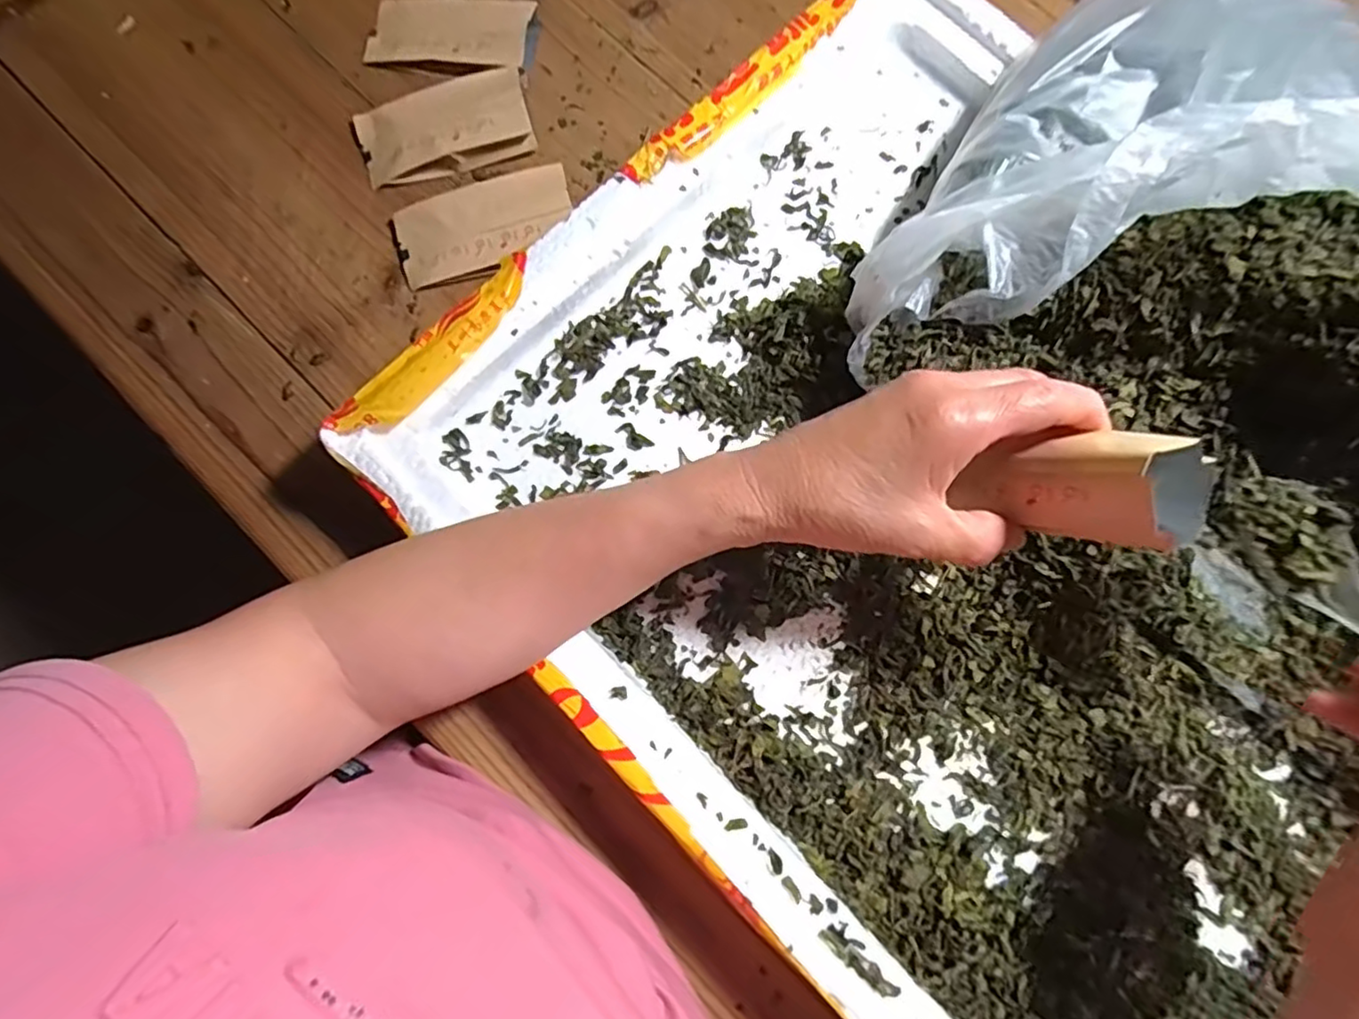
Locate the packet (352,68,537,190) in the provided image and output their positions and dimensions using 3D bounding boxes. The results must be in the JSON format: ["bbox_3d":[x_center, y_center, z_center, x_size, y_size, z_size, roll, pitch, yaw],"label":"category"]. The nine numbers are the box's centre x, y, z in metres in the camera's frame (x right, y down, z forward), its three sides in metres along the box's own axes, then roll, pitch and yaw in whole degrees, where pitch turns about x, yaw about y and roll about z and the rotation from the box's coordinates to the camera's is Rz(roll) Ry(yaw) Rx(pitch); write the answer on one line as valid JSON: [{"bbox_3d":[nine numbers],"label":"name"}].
[{"bbox_3d":[-0.148,-0.239,0.399,0.109,0.023,0.049,-8,81,-1],"label":"packet"}]

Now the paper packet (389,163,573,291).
[{"bbox_3d":[-0.120,-0.172,0.386,0.109,0.023,0.046,-12,78,-3],"label":"paper packet"}]

